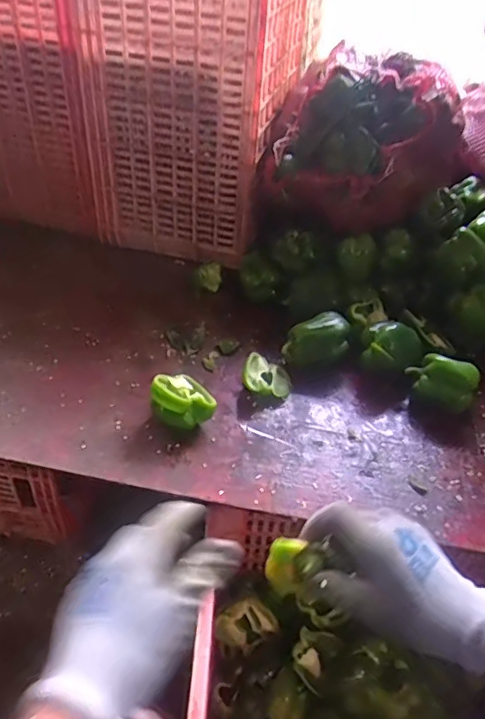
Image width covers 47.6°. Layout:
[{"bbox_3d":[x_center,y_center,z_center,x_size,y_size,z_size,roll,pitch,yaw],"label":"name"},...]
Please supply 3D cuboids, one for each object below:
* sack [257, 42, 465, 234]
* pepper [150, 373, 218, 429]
[{"bbox_3d":[0.193,-0.365,0.918,0.297,0.191,0.295,25,45,22],"label":"sack"},{"bbox_3d":[-0.080,0.056,0.735,0.074,0.059,0.072,3,41,-2],"label":"pepper"}]

